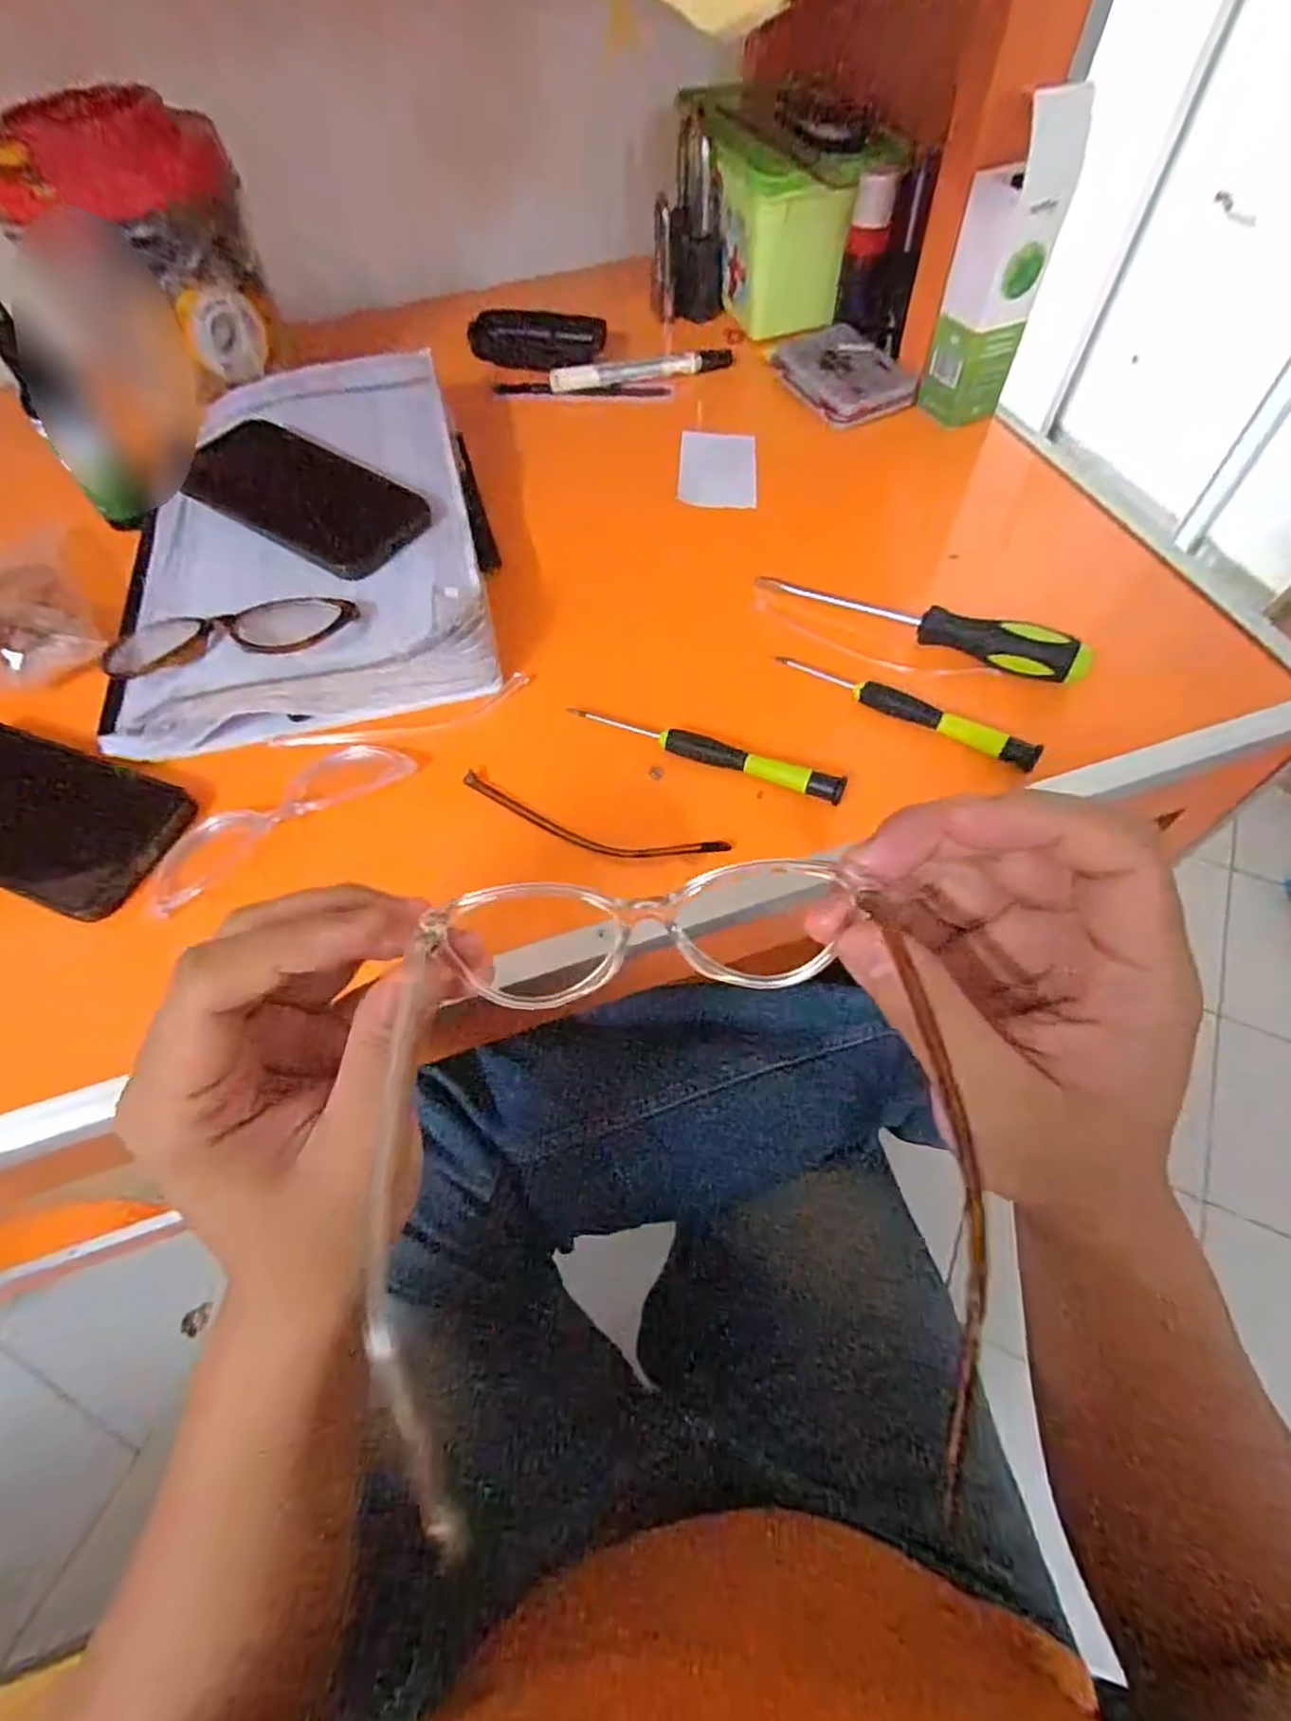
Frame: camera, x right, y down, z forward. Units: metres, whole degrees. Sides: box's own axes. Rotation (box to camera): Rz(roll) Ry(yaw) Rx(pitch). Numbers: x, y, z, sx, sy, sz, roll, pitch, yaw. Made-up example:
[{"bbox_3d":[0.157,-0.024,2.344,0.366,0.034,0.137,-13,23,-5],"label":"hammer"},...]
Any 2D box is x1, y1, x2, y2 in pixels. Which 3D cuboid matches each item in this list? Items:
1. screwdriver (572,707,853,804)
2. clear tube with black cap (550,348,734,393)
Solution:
[{"bbox_3d":[0.029,-0.056,0.353,0.145,0.008,0.012,20,62,15],"label":"screwdriver"},{"bbox_3d":[-0.002,-0.386,0.549,0.142,0.013,0.019,-9,59,-2],"label":"clear tube with black cap"}]

